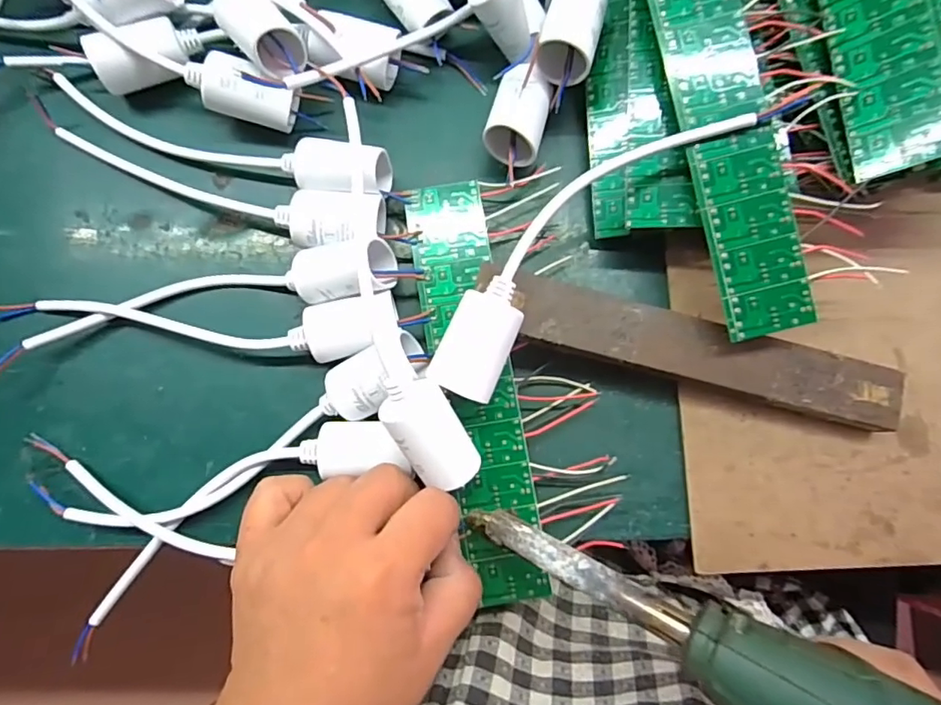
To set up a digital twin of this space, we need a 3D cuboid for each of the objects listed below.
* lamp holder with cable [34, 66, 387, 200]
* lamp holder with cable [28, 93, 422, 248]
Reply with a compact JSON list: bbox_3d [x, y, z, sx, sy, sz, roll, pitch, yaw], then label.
[{"bbox_3d":[-0.132,-0.111,0.280,0.185,0.028,0.027,15,84,5],"label":"lamp holder with cable"},{"bbox_3d":[-0.131,-0.085,0.280,0.210,0.026,0.037,14,84,5],"label":"lamp holder with cable"}]

